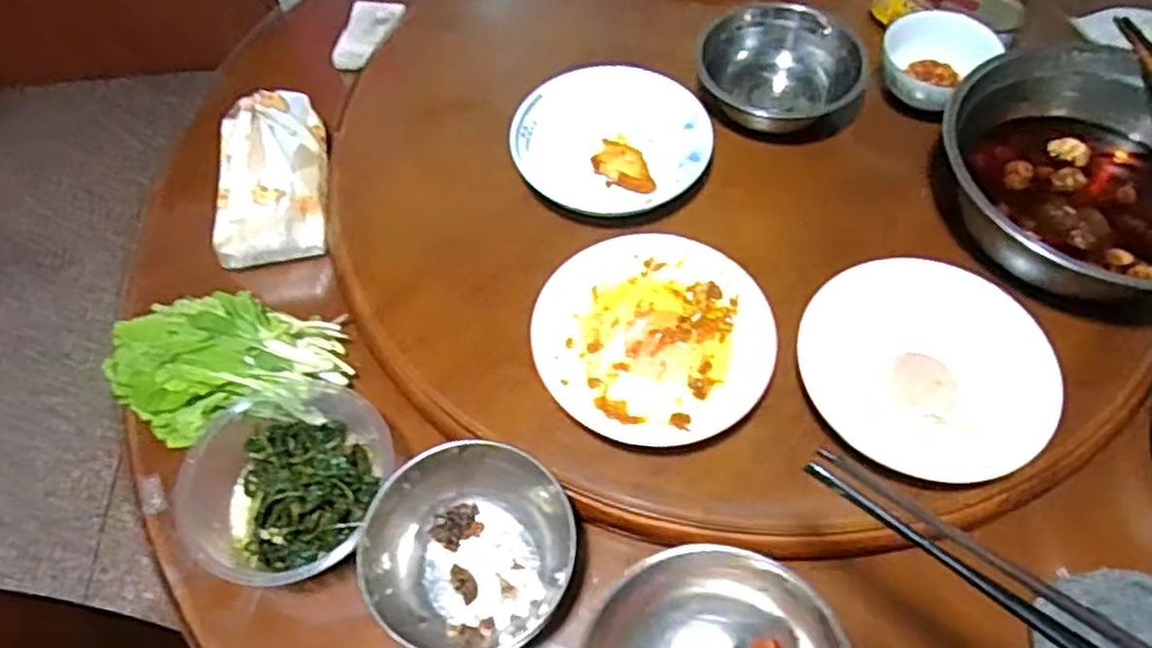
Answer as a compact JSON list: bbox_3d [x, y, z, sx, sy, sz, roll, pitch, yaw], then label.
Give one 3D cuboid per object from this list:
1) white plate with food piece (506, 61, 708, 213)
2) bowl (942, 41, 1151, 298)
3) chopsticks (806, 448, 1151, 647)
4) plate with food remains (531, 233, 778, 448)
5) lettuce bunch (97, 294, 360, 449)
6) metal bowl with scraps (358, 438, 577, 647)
[{"bbox_3d":[0.033,-0.172,0.691,0.172,0.025,0.163,-1,58,2],"label":"white plate with food piece"},{"bbox_3d":[0.428,-0.119,0.615,0.218,0.086,0.232,-1,58,2],"label":"bowl"},{"bbox_3d":[0.206,0.128,0.308,0.244,0.028,0.027,34,65,18],"label":"chopsticks"},{"bbox_3d":[0.059,0.008,0.580,0.173,0.026,0.166,-1,58,2],"label":"plate with food remains"},{"bbox_3d":[-0.291,0.028,0.617,0.195,0.057,0.107,-15,59,-6],"label":"lettuce bunch"},{"bbox_3d":[-0.075,0.154,0.528,0.139,0.075,0.128,-1,58,2],"label":"metal bowl with scraps"}]

